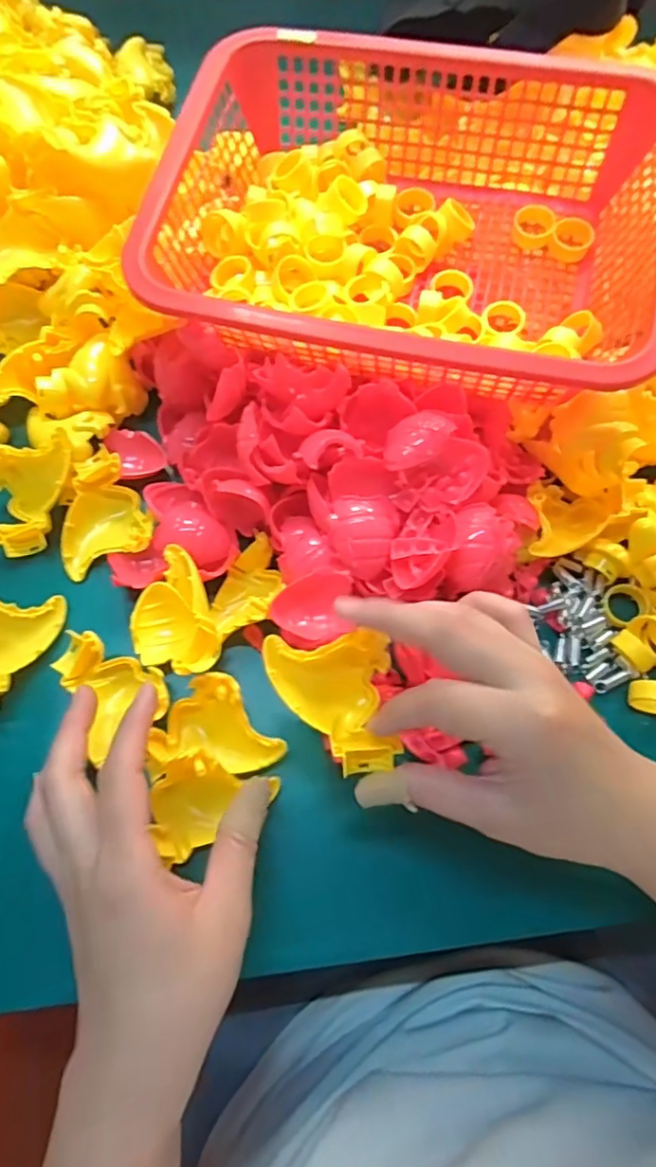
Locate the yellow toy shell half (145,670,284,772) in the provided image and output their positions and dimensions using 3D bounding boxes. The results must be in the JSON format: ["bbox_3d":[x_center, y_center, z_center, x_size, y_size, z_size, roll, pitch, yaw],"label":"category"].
[{"bbox_3d":[-0.056,0.073,0.306,0.067,0.025,0.046,10,65,1],"label":"yellow toy shell half"}]

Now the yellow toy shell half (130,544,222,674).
[{"bbox_3d":[-0.089,0.017,0.325,0.045,0.029,0.076,-18,68,-11],"label":"yellow toy shell half"}]

